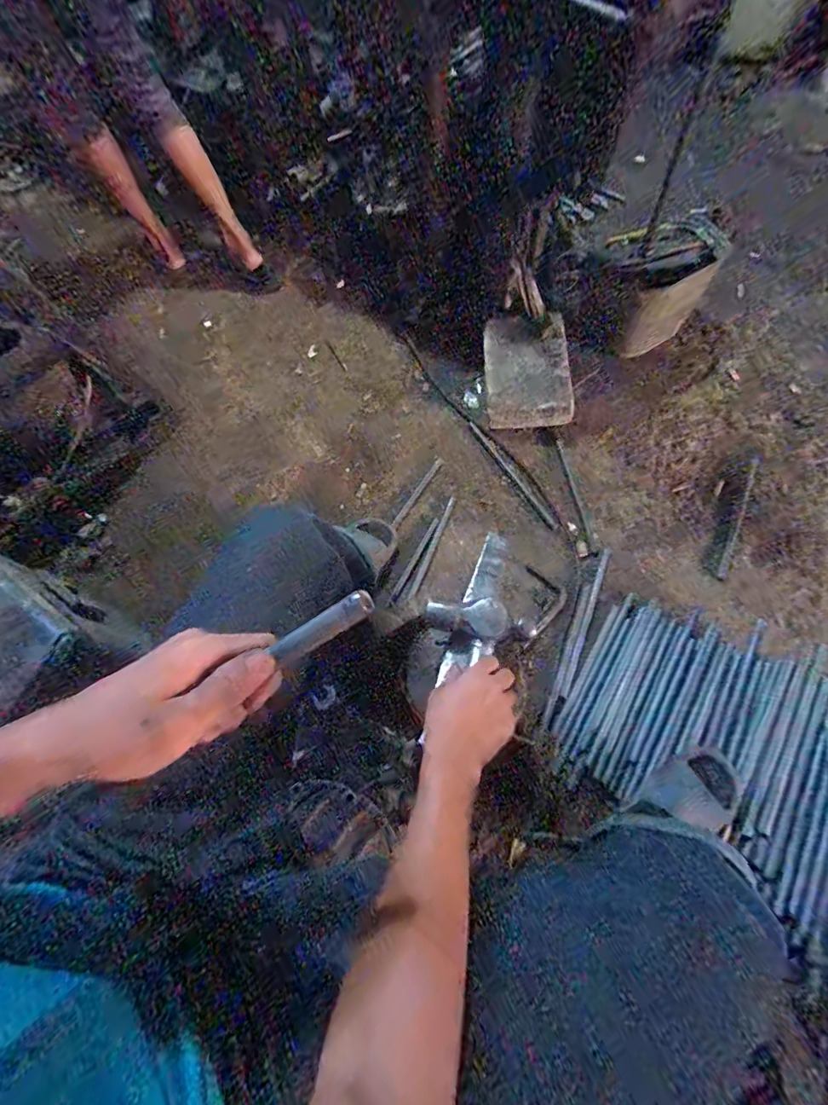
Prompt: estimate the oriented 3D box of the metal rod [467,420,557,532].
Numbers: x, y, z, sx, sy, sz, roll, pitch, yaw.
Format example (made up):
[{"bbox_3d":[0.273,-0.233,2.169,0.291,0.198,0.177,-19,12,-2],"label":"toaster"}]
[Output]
[{"bbox_3d":[0.233,-0.186,1.125,0.023,0.014,0.333,-31,70,-9],"label":"metal rod"}]

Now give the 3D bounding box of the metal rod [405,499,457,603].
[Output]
[{"bbox_3d":[0.040,-0.011,1.042,0.015,0.018,0.262,21,71,10],"label":"metal rod"}]

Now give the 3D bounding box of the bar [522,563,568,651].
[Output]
[{"bbox_3d":[0.265,0.116,0.963,0.085,0.014,0.179,14,61,-6],"label":"bar"}]

